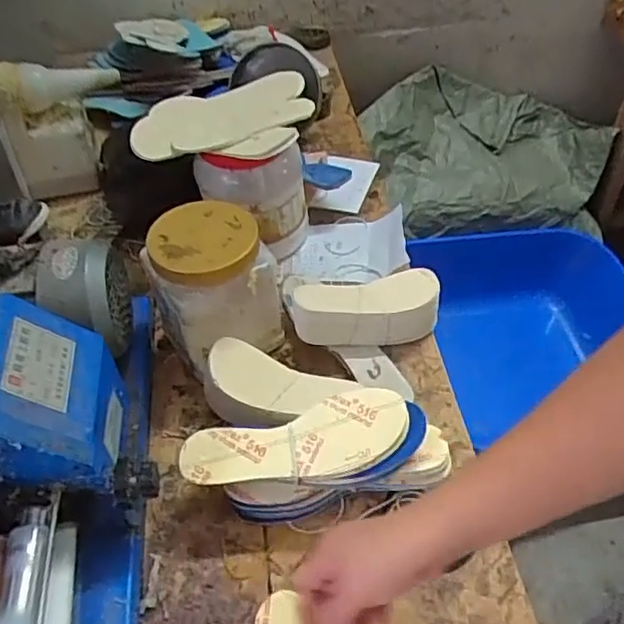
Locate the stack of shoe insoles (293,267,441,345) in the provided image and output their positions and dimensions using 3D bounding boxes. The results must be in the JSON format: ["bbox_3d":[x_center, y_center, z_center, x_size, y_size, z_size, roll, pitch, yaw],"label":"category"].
[{"bbox_3d":[0.068,-0.005,0.743,0.179,0.066,0.071,-14,52,-9],"label":"stack of shoe insoles"}]

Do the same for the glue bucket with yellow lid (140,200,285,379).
[{"bbox_3d":[-0.107,-0.028,0.711,0.123,0.161,0.112,-1,51,1],"label":"glue bucket with yellow lid"}]

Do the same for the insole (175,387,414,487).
[{"bbox_3d":[-0.016,0.123,0.588,0.209,0.019,0.074,-13,62,3],"label":"insole"}]

